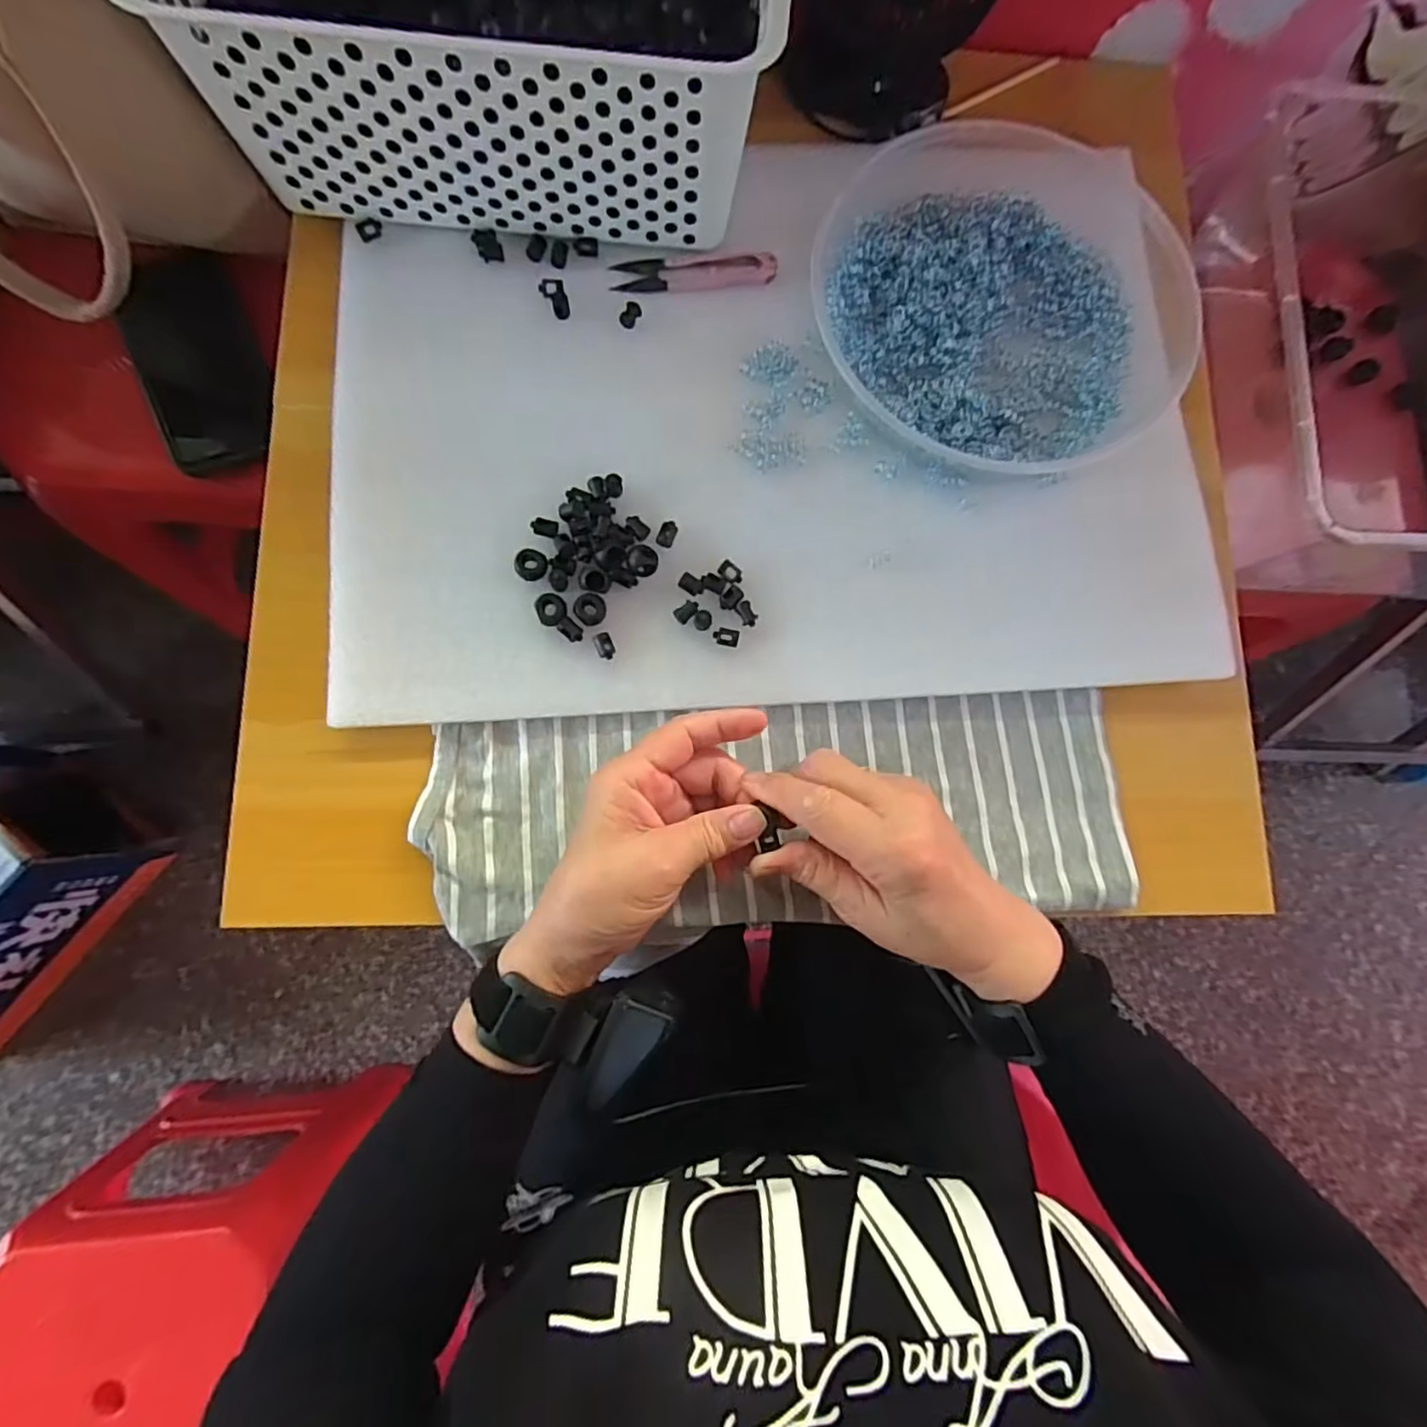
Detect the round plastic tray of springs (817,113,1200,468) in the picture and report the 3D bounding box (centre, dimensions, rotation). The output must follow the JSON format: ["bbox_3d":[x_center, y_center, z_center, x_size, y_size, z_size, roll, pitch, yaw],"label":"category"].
[{"bbox_3d":[0.189,-0.255,0.402,0.241,0.034,0.216,-12,82,-8],"label":"round plastic tray of springs"}]

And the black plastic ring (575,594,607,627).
[{"bbox_3d":[-0.068,-0.058,0.364,0.017,0.004,0.018,1,82,-4],"label":"black plastic ring"}]

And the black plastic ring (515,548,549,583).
[{"bbox_3d":[-0.101,-0.082,0.366,0.018,0.005,0.017,1,82,-4],"label":"black plastic ring"}]

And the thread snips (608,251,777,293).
[{"bbox_3d":[-0.011,-0.276,0.411,0.099,0.008,0.025,-8,83,-5],"label":"thread snips"}]

